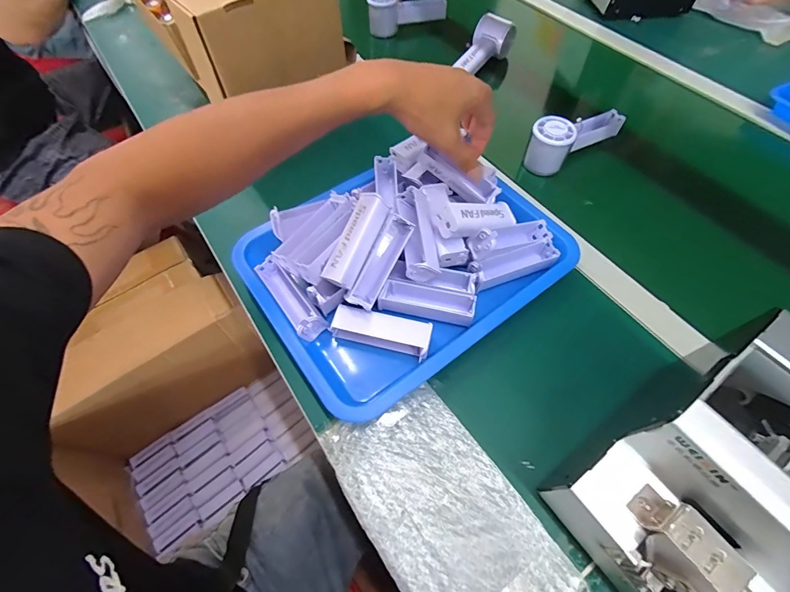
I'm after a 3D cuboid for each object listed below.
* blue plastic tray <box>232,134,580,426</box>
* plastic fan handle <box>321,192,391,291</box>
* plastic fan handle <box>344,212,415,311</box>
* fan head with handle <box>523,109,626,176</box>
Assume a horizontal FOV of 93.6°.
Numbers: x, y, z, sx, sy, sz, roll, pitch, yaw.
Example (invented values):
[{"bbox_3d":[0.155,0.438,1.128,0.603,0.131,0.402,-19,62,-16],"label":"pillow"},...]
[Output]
[{"bbox_3d":[0.012,-0.052,0.400,0.327,0.064,0.249,-35,76,-10],"label":"blue plastic tray"},{"bbox_3d":[-0.041,-0.058,0.383,0.035,0.015,0.099,23,81,11],"label":"plastic fan handle"},{"bbox_3d":[-0.015,-0.035,0.388,0.028,0.027,0.102,25,79,12],"label":"plastic fan handle"},{"bbox_3d":[0.255,-0.230,0.532,0.156,0.058,0.052,-31,64,-16],"label":"fan head with handle"}]

